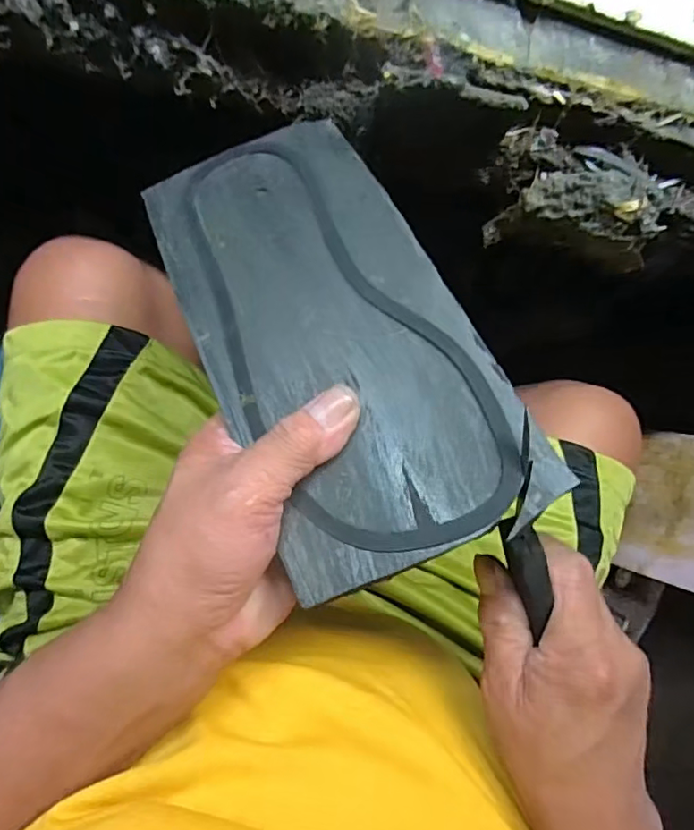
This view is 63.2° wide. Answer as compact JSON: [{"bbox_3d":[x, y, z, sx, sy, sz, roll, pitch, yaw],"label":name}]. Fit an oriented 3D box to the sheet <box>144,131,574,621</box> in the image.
[{"bbox_3d":[-0.011,-0.044,0.273,0.118,0.004,0.240,-26,67,-1],"label":"sheet"}]

